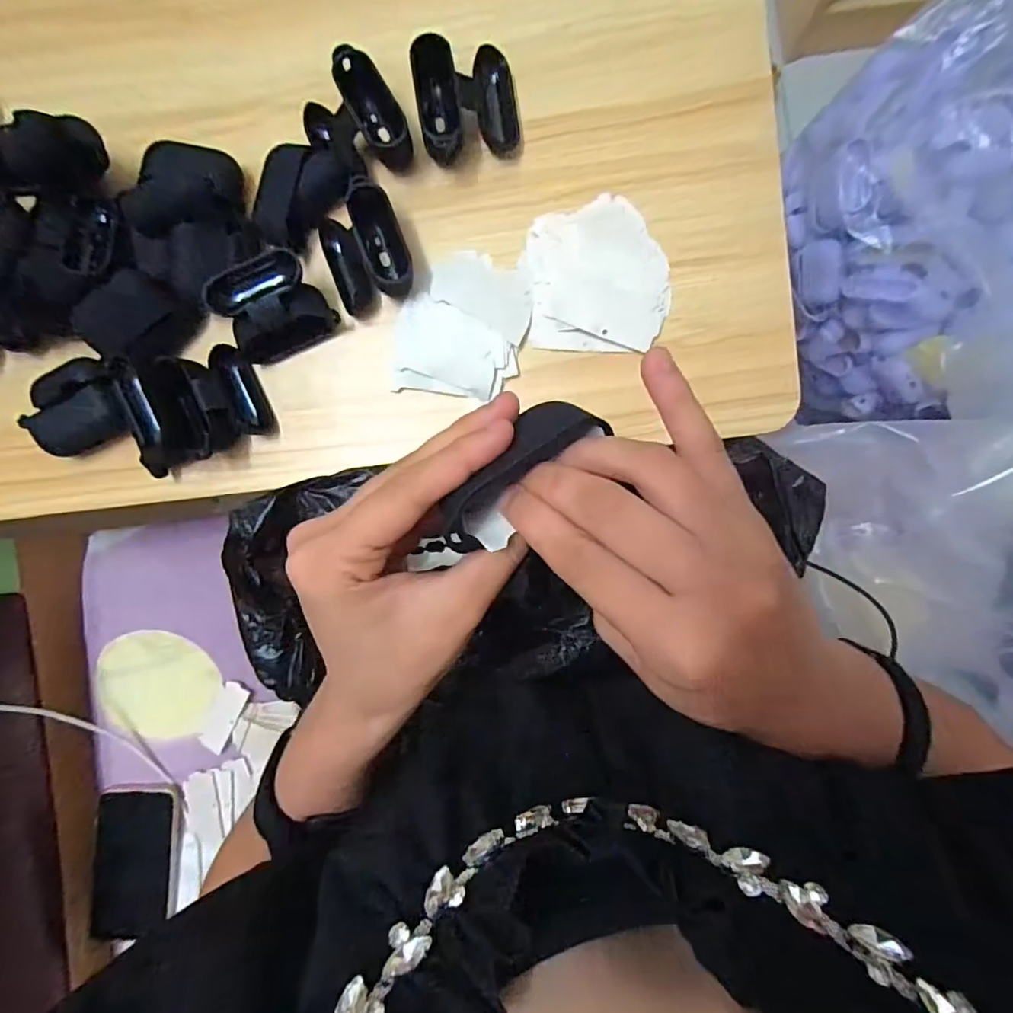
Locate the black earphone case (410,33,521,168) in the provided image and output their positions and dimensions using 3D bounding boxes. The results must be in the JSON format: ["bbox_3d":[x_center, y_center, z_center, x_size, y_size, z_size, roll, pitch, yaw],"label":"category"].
[{"bbox_3d":[-0.025,-0.266,0.345,0.063,0.032,0.068,-8,94,3],"label":"black earphone case"}]

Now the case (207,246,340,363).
[{"bbox_3d":[-0.152,-0.129,0.346,0.063,0.031,0.055,-29,88,1],"label":"case"}]

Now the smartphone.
[{"bbox_3d":[-0.358,0.340,0.510,0.070,0.007,0.125,-2,74,-12],"label":"smartphone"}]

